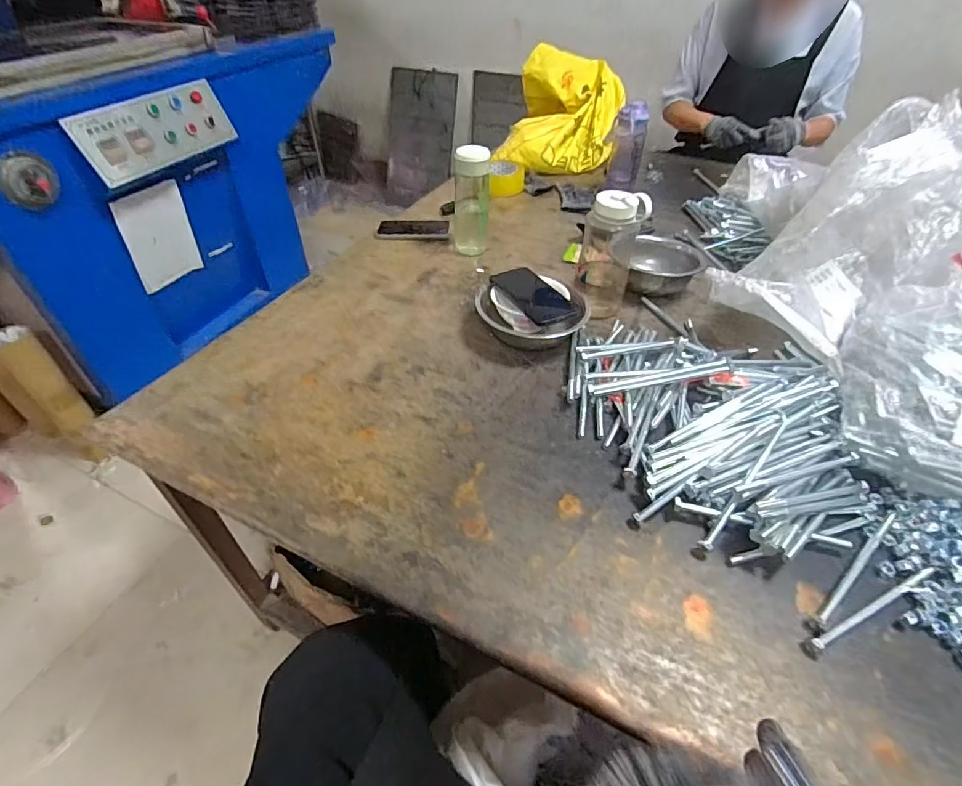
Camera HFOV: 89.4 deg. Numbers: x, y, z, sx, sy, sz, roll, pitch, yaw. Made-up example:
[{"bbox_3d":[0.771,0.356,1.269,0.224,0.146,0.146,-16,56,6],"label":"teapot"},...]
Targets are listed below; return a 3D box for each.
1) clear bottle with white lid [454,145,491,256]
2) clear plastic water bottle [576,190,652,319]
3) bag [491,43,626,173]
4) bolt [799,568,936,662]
[{"bbox_3d":[-0.019,-0.378,0.974,0.070,0.195,0.058,-1,44,-1],"label":"clear bottle with white lid"},{"bbox_3d":[0.216,-0.236,0.826,0.088,0.204,0.081,6,44,7],"label":"clear plastic water bottle"},{"bbox_3d":[0.236,-0.805,1.390,0.300,0.222,0.399,14,46,14],"label":"bag"},{"bbox_3d":[0.399,0.218,0.495,0.193,0.013,0.015,-18,47,-18],"label":"bolt"}]

